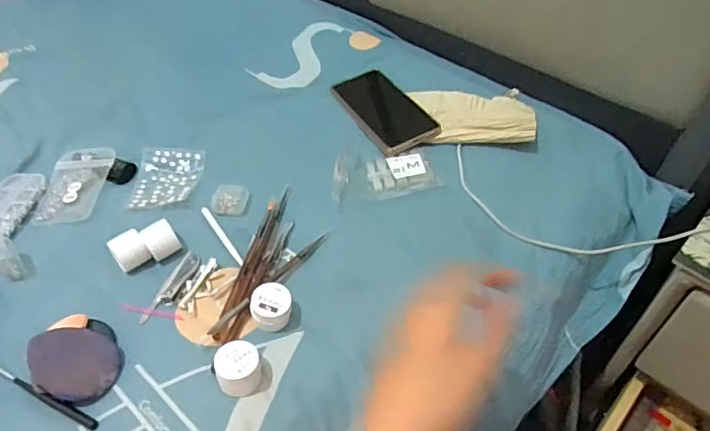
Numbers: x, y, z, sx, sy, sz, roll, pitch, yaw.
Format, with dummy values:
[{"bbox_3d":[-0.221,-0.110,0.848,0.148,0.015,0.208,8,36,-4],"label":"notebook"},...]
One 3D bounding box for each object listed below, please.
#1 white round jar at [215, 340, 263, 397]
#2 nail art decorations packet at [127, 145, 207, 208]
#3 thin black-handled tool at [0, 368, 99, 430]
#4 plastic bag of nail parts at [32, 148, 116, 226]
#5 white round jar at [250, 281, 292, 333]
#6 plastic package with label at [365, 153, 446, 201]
[{"bbox_3d":[-0.091,0.121,0.396,0.033,0.030,0.033,0,47,0],"label":"white round jar"},{"bbox_3d":[-0.212,-0.045,0.568,0.070,0.013,0.088,0,47,0],"label":"nail art decorations packet"},{"bbox_3d":[-0.250,0.140,0.395,0.118,0.010,0.008,19,50,16],"label":"thin black-handled tool"},{"bbox_3d":[-0.311,-0.039,0.565,0.064,0.005,0.115,-4,47,-4],"label":"plastic bag of nail parts"},{"bbox_3d":[-0.072,0.079,0.437,0.034,0.025,0.034,0,47,0],"label":"white round jar"},{"bbox_3d":[0.051,-0.047,0.554,0.076,0.013,0.067,-8,48,-7],"label":"plastic package with label"}]

